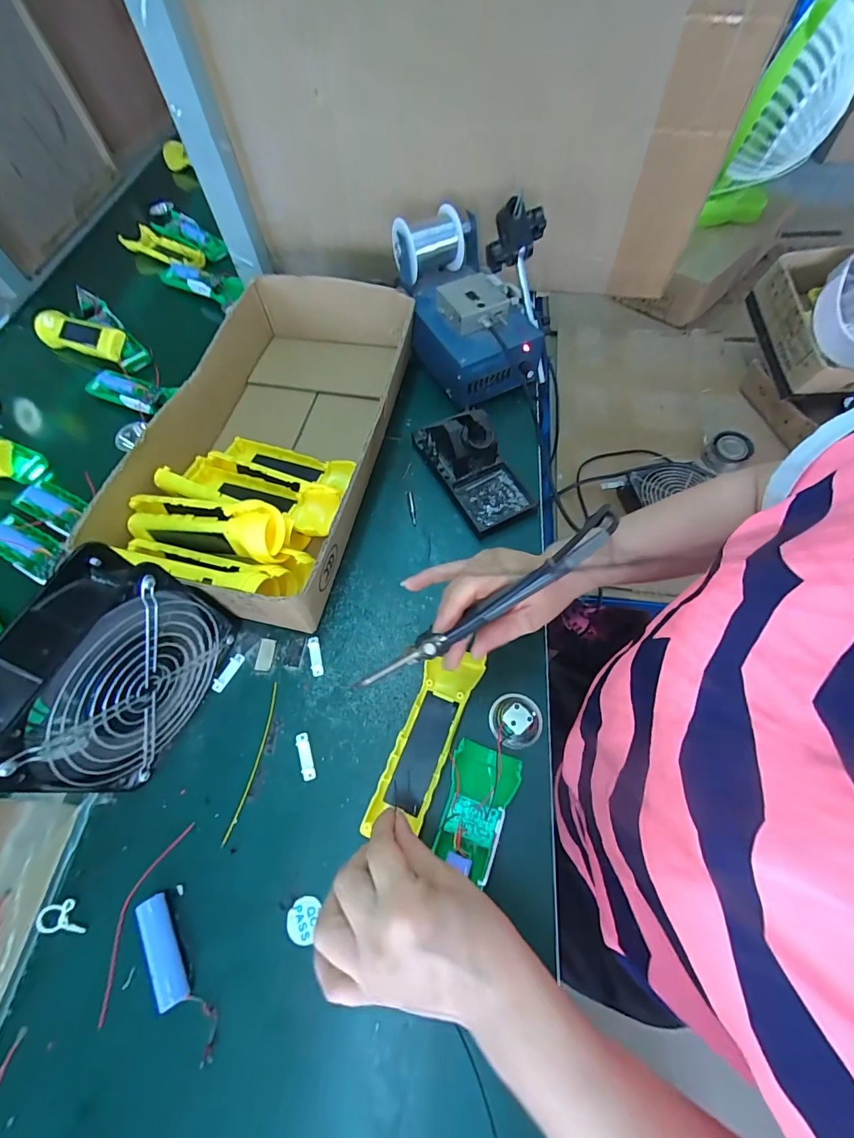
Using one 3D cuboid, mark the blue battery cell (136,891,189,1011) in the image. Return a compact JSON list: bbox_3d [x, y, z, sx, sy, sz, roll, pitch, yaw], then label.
[{"bbox_3d":[-0.184,0.265,0.297,0.016,0.018,0.066,-30,66,-13],"label":"blue battery cell"}]

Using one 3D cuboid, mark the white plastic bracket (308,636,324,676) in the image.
[{"bbox_3d":[-0.104,0.081,0.396,0.011,0.006,0.038,-14,64,-5],"label":"white plastic bracket"}]

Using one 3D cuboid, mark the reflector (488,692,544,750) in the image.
[{"bbox_3d":[0.076,0.125,0.356,0.045,0.021,0.044,-1,63,1],"label":"reflector"}]

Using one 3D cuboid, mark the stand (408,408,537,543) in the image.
[{"bbox_3d":[0.050,-0.124,0.458,0.077,0.070,0.158,-27,65,-11],"label":"stand"}]

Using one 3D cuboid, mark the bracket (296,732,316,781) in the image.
[{"bbox_3d":[-0.102,0.157,0.357,0.011,0.004,0.038,-18,64,-7],"label":"bracket"}]

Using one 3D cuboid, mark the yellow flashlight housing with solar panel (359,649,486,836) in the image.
[{"bbox_3d":[-0.001,0.141,0.354,0.047,0.020,0.150,24,69,13],"label":"yellow flashlight housing with solar panel"}]

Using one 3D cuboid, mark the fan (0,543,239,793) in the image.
[{"bbox_3d":[-0.231,0.079,0.321,0.063,0.147,0.150,18,65,10],"label":"fan"}]

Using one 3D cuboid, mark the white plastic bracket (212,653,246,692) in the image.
[{"bbox_3d":[-0.183,0.095,0.392,0.012,0.006,0.037,27,67,15],"label":"white plastic bracket"}]

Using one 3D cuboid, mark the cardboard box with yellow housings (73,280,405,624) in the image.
[{"bbox_3d":[-0.159,-0.156,0.475,0.226,0.087,0.421,11,64,7],"label":"cardboard box with yellow housings"}]

